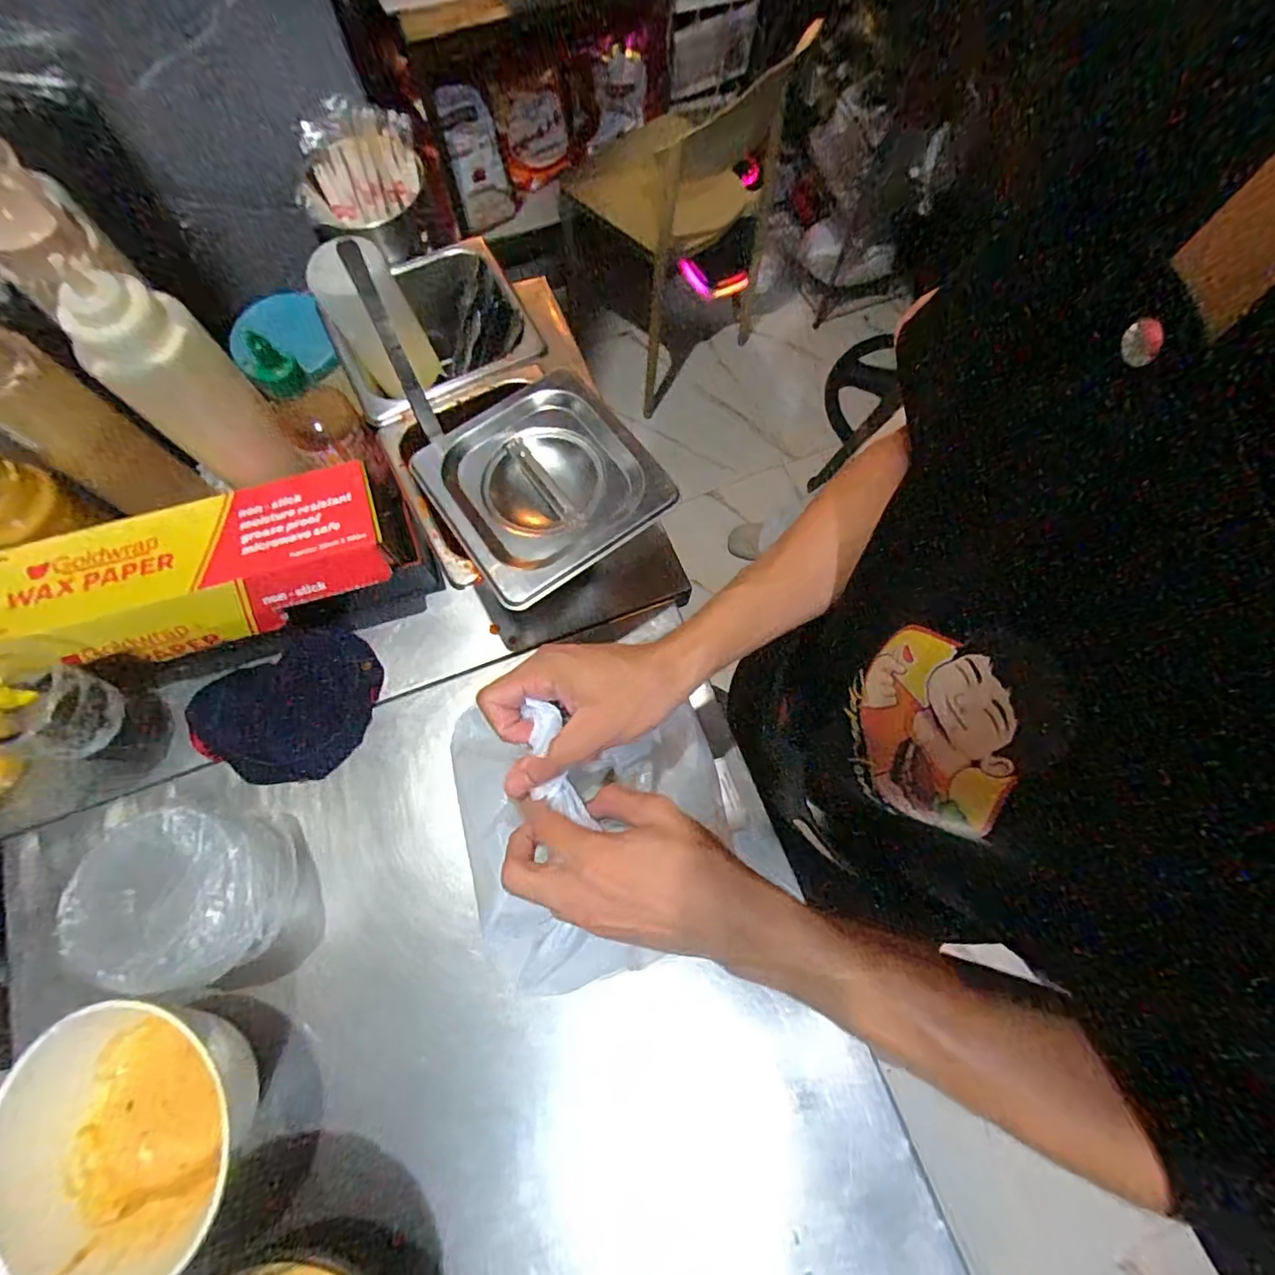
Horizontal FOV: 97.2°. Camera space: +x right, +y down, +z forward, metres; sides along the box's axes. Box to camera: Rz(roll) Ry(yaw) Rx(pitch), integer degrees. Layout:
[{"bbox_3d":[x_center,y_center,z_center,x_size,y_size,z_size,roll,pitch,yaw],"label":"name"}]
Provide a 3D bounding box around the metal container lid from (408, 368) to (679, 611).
[{"bbox_3d":[-0.078,-0.130,0.459,0.166,0.030,0.172,-35,77,-12],"label":"metal container lid"}]

